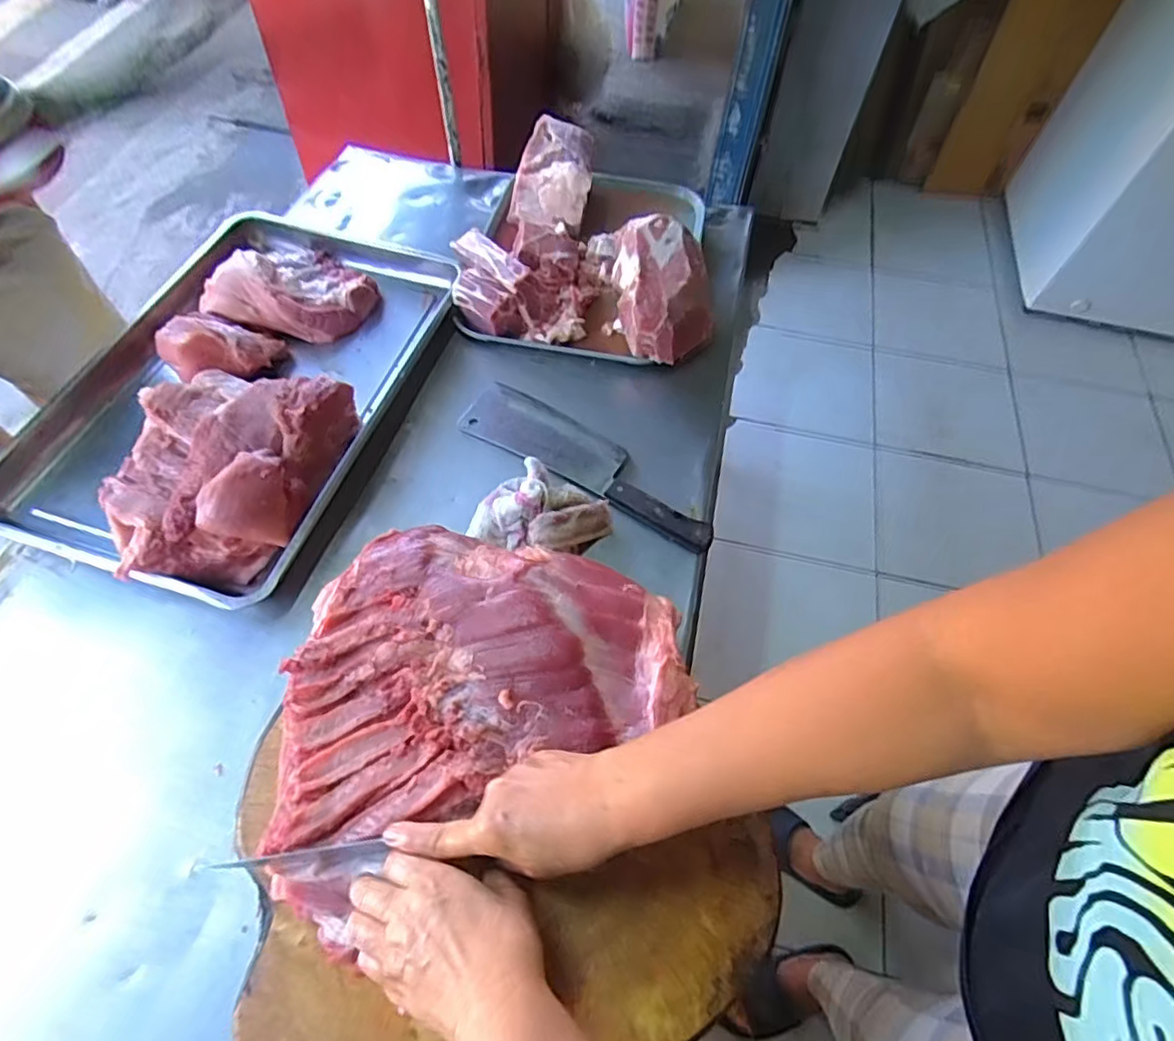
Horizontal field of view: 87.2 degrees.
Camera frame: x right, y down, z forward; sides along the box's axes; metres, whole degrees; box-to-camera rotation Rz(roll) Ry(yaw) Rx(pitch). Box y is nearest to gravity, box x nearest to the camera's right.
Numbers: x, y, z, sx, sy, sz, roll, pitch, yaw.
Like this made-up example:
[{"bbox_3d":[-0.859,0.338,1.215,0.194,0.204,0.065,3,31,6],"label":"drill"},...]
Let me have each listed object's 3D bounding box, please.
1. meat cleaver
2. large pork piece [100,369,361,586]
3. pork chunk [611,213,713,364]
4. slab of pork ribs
[{"bbox_3d":[0.003,-0.079,0.775,0.355,0.029,0.091,30,61,15],"label":"meat cleaver"},{"bbox_3d":[-0.415,-0.057,0.709,0.220,0.086,0.272,10,58,3],"label":"large pork piece"},{"bbox_3d":[0.108,-0.327,0.876,0.144,0.102,0.214,3,58,-2],"label":"pork chunk"},{"bbox_3d":[-0.112,0.124,0.511,0.343,0.044,0.272,-35,66,-22],"label":"slab of pork ribs"}]

